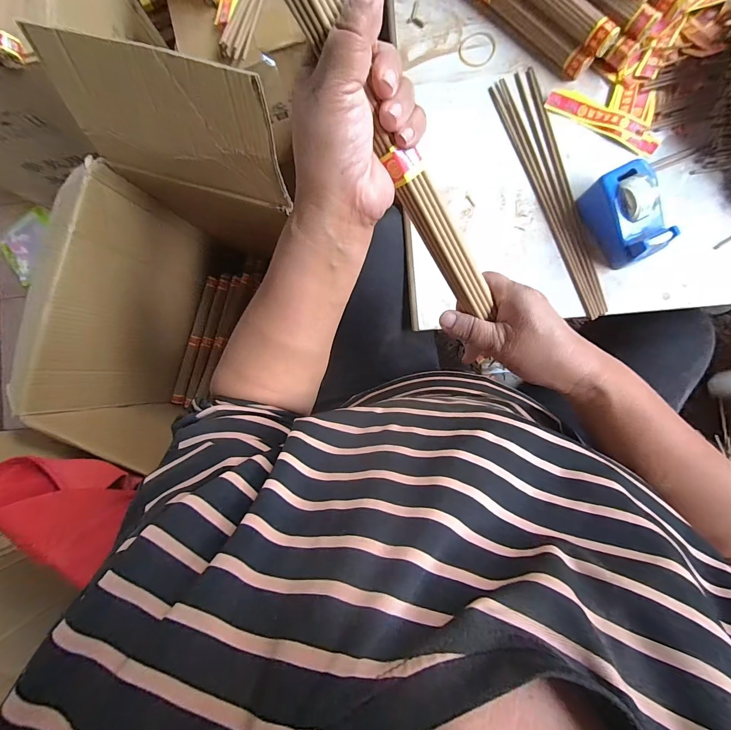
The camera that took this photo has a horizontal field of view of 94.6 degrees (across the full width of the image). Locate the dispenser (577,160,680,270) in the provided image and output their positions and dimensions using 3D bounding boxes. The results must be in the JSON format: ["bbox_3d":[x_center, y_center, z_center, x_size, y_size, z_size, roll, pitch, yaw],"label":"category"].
[{"bbox_3d":[0.292,-0.165,0.375,0.059,0.058,0.099,-26,86,6],"label":"dispenser"}]

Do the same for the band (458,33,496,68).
[{"bbox_3d":[0.143,-0.404,0.431,0.045,0.004,0.047,6,89,8],"label":"band"}]

